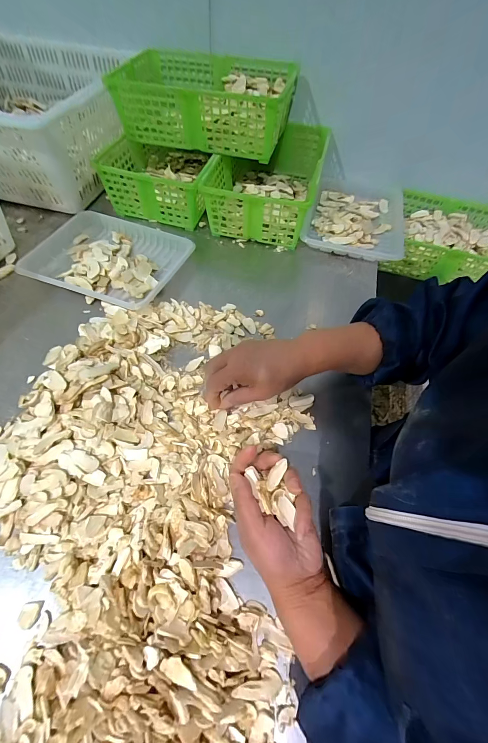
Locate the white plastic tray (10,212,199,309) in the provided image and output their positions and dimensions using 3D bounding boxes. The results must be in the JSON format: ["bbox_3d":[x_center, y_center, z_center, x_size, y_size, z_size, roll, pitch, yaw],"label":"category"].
[{"bbox_3d":[-0.252,-0.214,0.564,0.268,0.032,0.213,22,60,10],"label":"white plastic tray"}]

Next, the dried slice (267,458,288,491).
[{"bbox_3d":[0.036,0.113,0.330,0.013,0.004,0.037,29,89,13],"label":"dried slice"}]

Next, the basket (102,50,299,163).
[{"bbox_3d":[-0.080,-0.566,0.630,0.354,0.096,0.240,16,59,6],"label":"basket"}]

